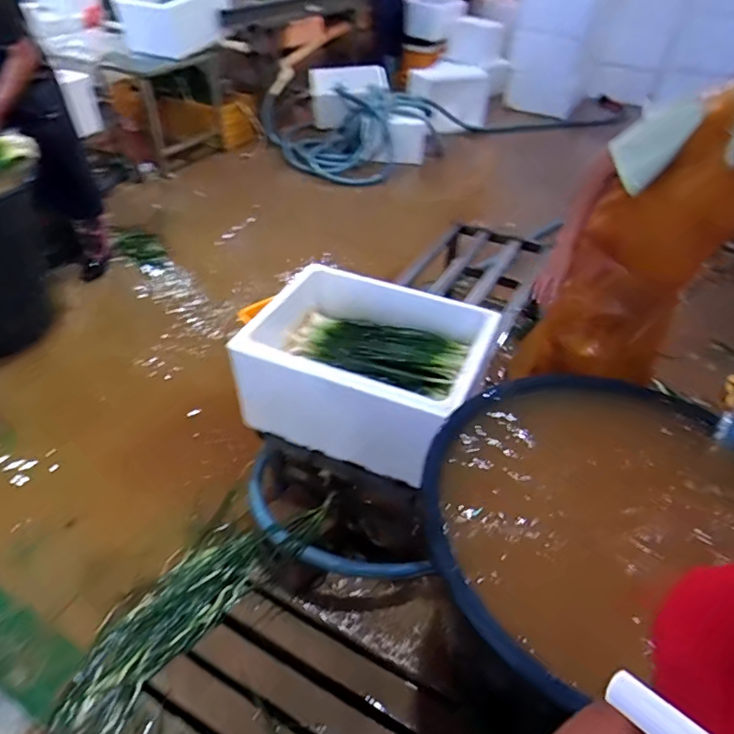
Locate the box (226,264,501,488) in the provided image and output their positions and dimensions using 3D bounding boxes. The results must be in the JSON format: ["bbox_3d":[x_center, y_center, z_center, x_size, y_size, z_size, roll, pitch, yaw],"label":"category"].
[{"bbox_3d":[-0.028,-0.003,1.492,0.615,0.308,0.403,19,43,17],"label":"box"}]

